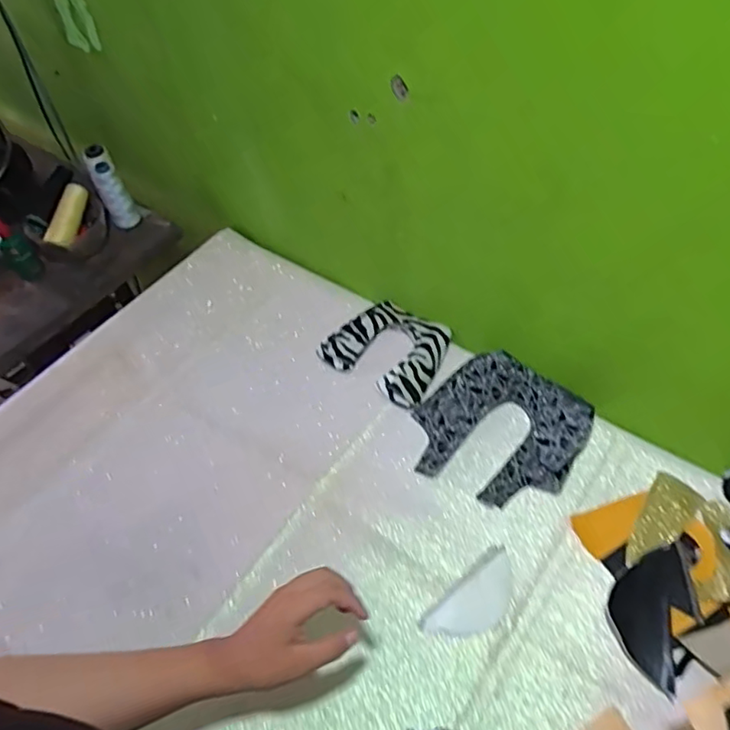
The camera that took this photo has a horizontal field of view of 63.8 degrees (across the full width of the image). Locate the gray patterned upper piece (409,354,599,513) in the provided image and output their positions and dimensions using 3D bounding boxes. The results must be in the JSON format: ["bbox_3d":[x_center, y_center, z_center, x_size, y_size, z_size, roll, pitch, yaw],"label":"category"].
[{"bbox_3d":[0.160,0.075,0.704,0.185,0.033,0.179,31,61,24],"label":"gray patterned upper piece"}]

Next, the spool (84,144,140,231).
[{"bbox_3d":[-0.420,-0.287,0.979,0.043,0.145,0.046,-2,53,2],"label":"spool"}]

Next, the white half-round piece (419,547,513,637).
[{"bbox_3d":[0.114,0.244,0.600,0.113,0.009,0.050,-32,57,-19],"label":"white half-round piece"}]

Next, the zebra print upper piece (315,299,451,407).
[{"bbox_3d":[0.032,-0.023,0.797,0.156,0.024,0.127,30,61,24],"label":"zebra print upper piece"}]

